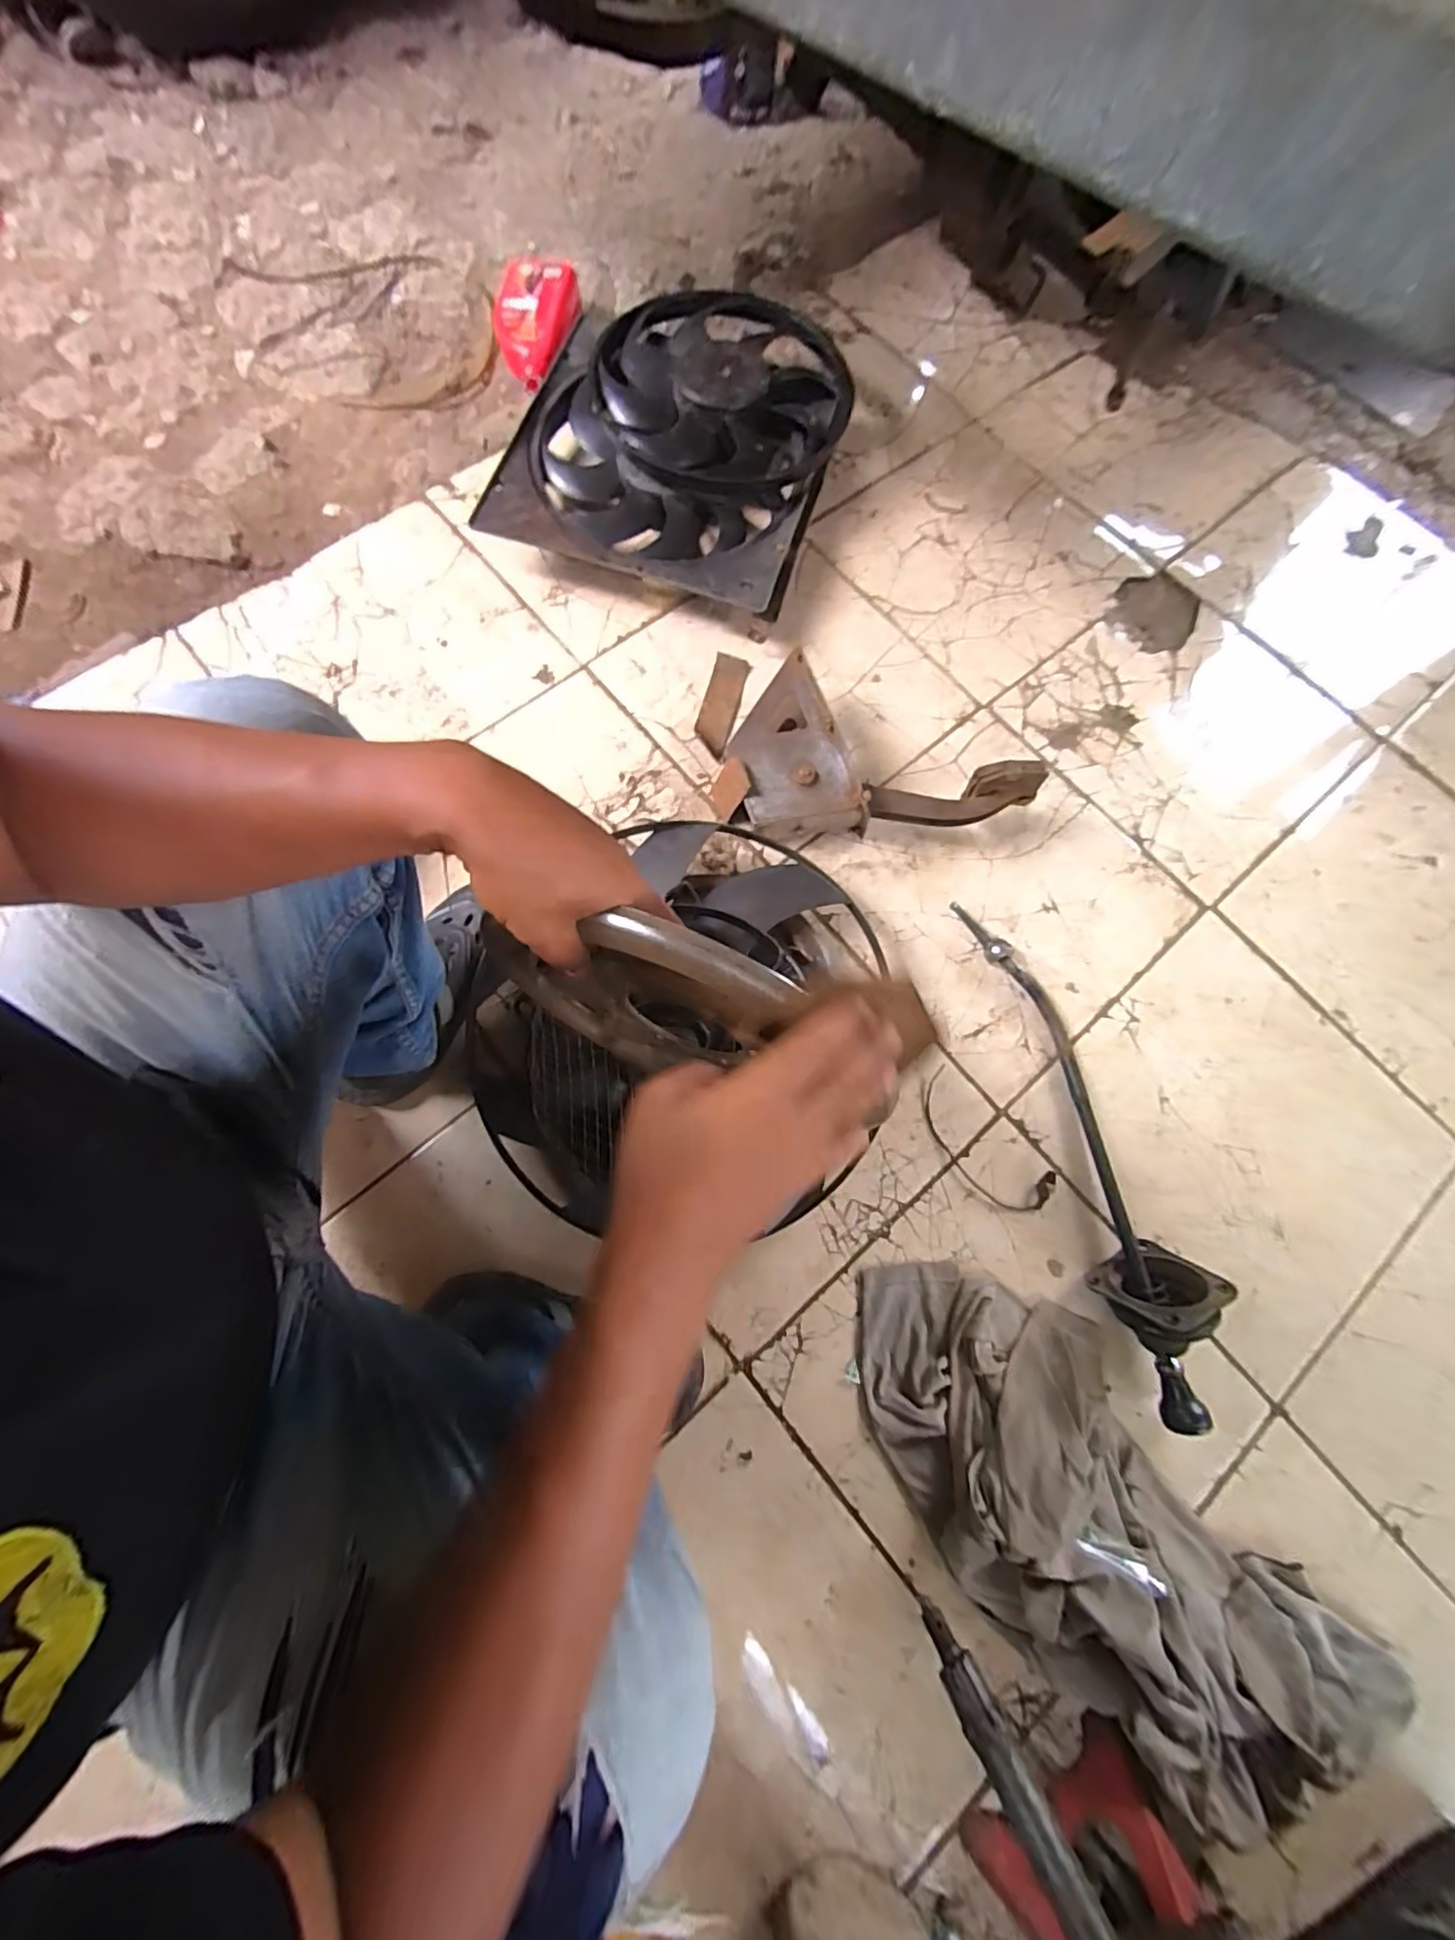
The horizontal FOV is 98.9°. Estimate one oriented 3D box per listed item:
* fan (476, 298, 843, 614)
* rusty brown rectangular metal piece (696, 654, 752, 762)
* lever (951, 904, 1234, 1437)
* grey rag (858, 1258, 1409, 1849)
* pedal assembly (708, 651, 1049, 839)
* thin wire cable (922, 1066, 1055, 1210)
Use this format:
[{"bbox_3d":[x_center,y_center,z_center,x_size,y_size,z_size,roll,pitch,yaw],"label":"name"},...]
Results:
[{"bbox_3d":[-0.066,-0.795,0.940,0.435,0.111,0.552,17,76,5],"label":"fan"},{"bbox_3d":[-0.010,-0.373,0.880,0.049,0.010,0.163,17,78,-9],"label":"rusty brown rectangular metal piece"},{"bbox_3d":[0.402,0.183,0.698,0.116,0.099,0.584,-18,76,-4],"label":"lever"},{"bbox_3d":[0.362,0.547,0.609,0.255,0.087,0.569,-38,78,-9],"label":"grey rag"},{"bbox_3d":[0.169,-0.225,0.801,0.355,0.111,0.225,35,78,9],"label":"pedal assembly"},{"bbox_3d":[0.299,0.210,0.739,0.079,0.007,0.187,-43,79,-10],"label":"thin wire cable"}]

